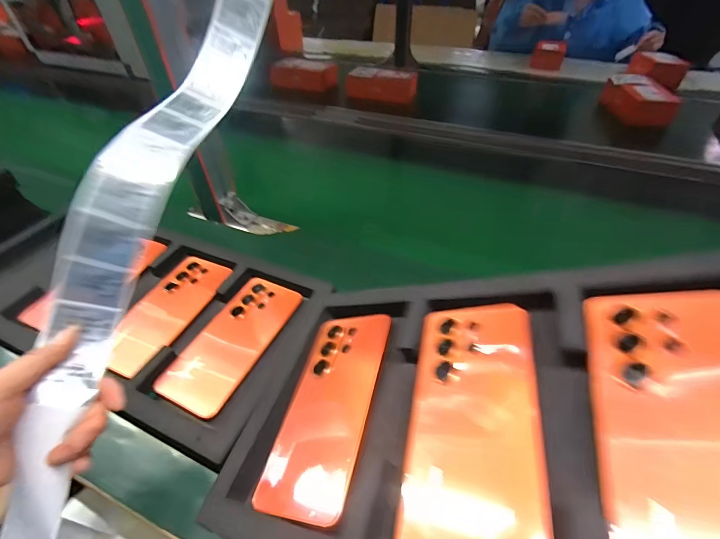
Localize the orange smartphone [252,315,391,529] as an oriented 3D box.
[{"bbox_3d":[-0.026,0.108,0.290,0.080,0.004,0.168,-9,40,28],"label":"orange smartphone"}]

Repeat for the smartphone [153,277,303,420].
[{"bbox_3d":[-0.143,0.078,0.399,0.079,0.012,0.170,19,48,19],"label":"smartphone"}]

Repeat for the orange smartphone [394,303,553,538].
[{"bbox_3d":[0.073,0.094,0.229,0.080,0.004,0.169,-10,41,28],"label":"orange smartphone"}]

